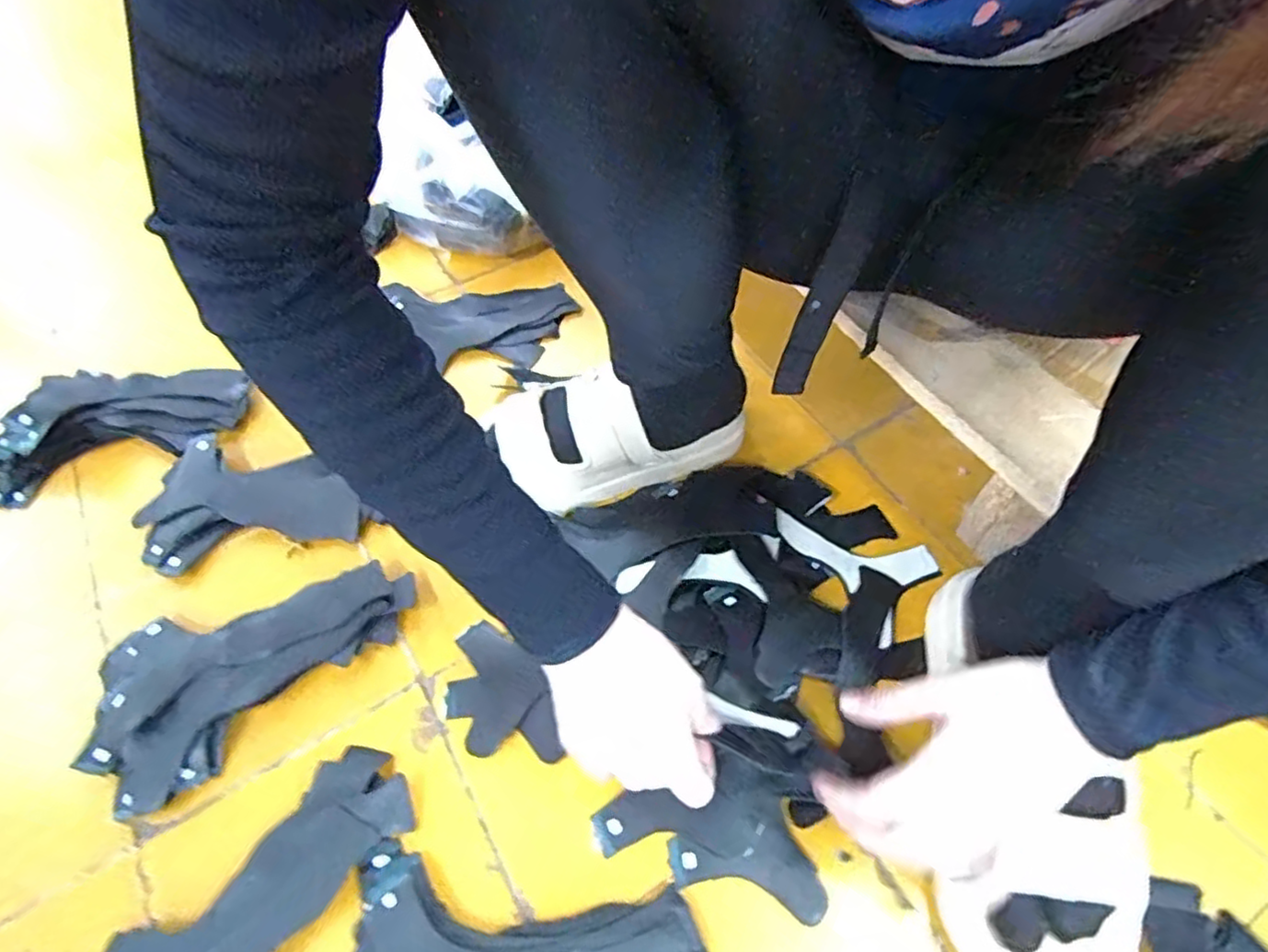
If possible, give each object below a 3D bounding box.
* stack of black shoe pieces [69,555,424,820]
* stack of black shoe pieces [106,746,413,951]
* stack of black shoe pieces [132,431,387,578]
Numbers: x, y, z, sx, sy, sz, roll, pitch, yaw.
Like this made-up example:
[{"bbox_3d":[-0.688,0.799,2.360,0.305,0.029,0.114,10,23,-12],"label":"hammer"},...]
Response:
[{"bbox_3d":[-0.287,0.130,0.503,0.227,0.024,0.128,-32,60,-19],"label":"stack of black shoe pieces"},{"bbox_3d":[-0.237,0.267,0.402,0.111,0.024,0.218,27,60,20],"label":"stack of black shoe pieces"},{"bbox_3d":[-0.326,0.033,0.574,0.191,0.019,0.126,11,56,10],"label":"stack of black shoe pieces"}]

